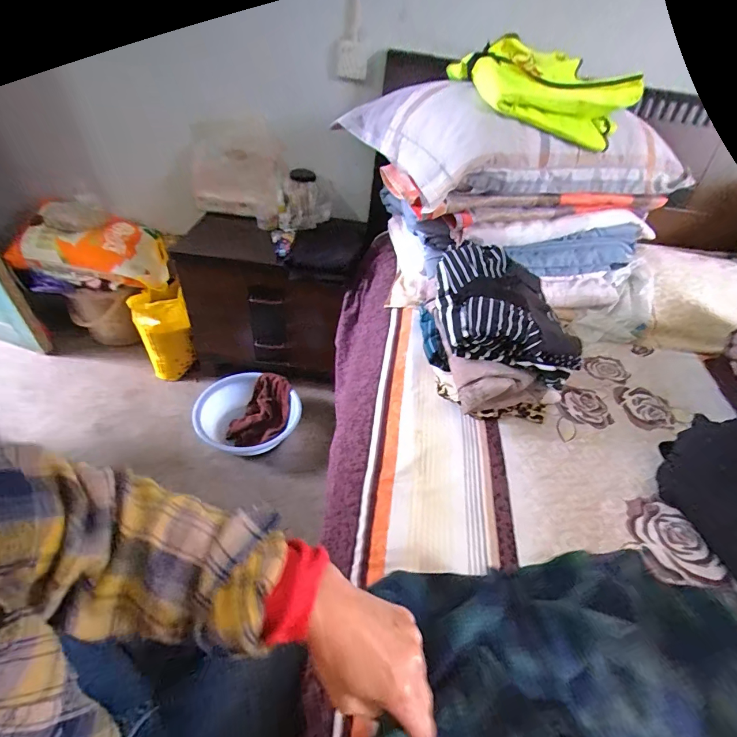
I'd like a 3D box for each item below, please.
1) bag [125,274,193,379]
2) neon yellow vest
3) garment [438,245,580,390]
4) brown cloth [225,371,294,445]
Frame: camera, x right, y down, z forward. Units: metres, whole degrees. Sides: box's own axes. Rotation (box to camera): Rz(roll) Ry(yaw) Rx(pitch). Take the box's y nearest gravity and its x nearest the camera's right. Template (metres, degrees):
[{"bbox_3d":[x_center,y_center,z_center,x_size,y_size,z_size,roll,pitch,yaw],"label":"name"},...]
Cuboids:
[{"bbox_3d":[-0.746,-0.131,1.423,0.167,0.322,0.152,-21,50,-27],"label":"bag"},{"bbox_3d":[0.322,-0.523,0.737,0.323,0.119,0.215,-13,47,-20],"label":"neon yellow vest"},{"bbox_3d":[0.245,-0.111,0.692,0.216,0.098,0.266,5,43,-3],"label":"garment"},{"bbox_3d":[-0.376,0.145,1.340,0.200,0.108,0.242,2,43,-6],"label":"brown cloth"}]

